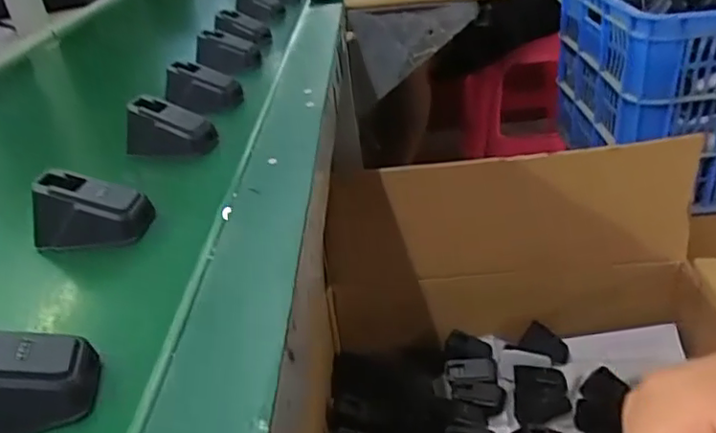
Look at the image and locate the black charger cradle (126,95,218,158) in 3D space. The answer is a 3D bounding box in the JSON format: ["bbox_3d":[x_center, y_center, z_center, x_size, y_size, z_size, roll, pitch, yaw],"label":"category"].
[{"bbox_3d":[-0.155,-0.074,0.496,0.067,0.040,0.035,-3,32,8],"label":"black charger cradle"}]

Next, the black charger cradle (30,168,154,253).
[{"bbox_3d":[-0.173,-0.005,0.387,0.065,0.042,0.033,-4,32,6],"label":"black charger cradle"}]

